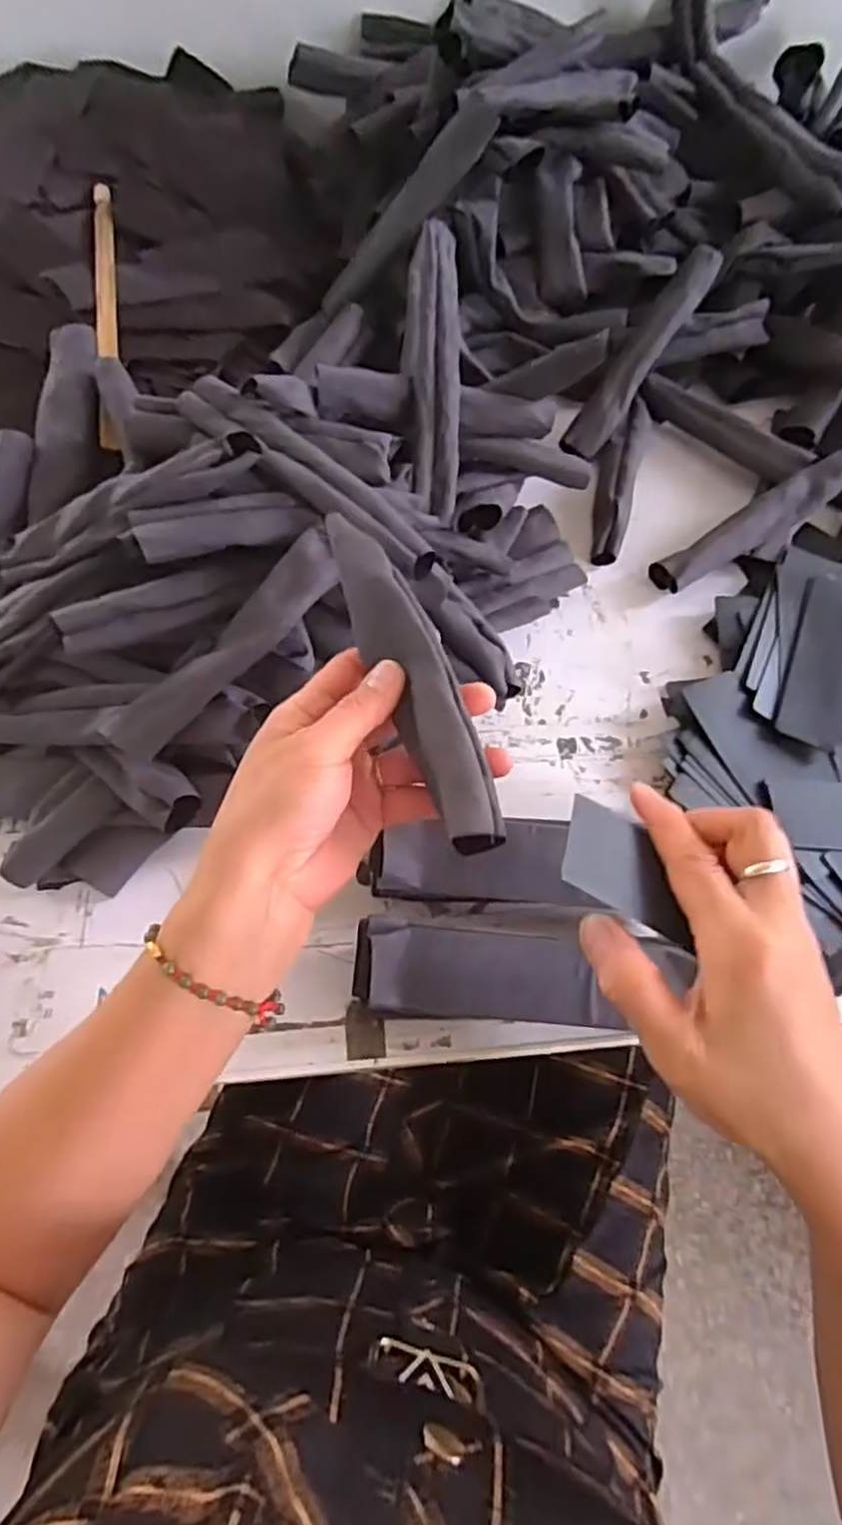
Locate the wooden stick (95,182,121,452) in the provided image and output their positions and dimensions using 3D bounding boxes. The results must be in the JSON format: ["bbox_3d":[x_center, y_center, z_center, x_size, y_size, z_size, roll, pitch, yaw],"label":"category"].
[{"bbox_3d":[-0.240,-0.348,0.562,0.014,0.009,0.273,0,67,-25],"label":"wooden stick"}]

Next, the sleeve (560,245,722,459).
[{"bbox_3d":[0.186,-0.342,0.623,0.032,0.023,0.188,37,99,15],"label":"sleeve"}]

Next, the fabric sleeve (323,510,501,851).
[{"bbox_3d":[-0.003,-0.042,0.343,0.031,0.023,0.177,-19,71,-13],"label":"fabric sleeve"}]

